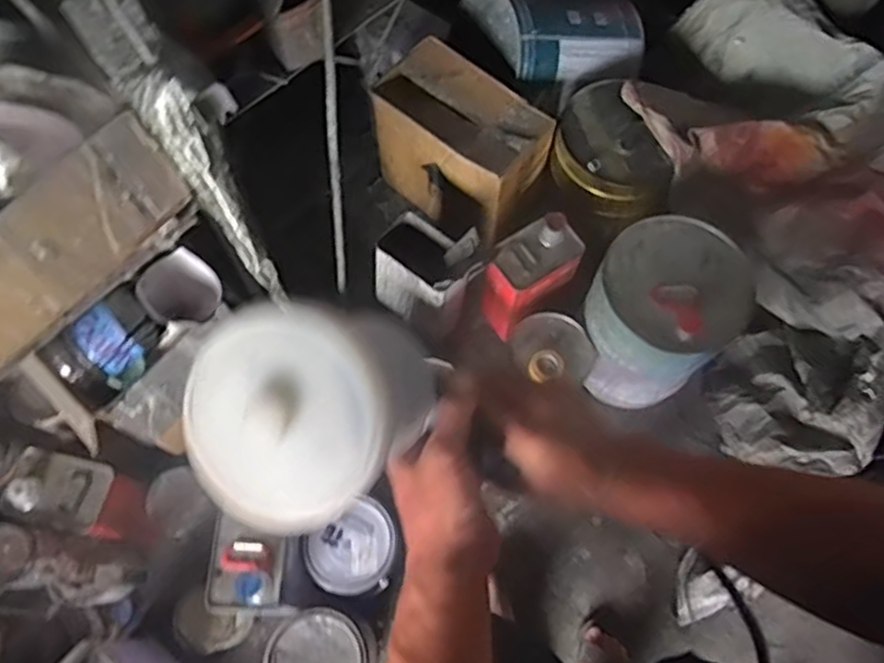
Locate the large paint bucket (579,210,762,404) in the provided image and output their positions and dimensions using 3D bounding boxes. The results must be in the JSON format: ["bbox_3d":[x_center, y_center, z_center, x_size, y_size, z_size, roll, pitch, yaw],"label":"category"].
[{"bbox_3d":[0.420,-0.031,1.355,0.268,0.305,0.267,0,68,0],"label":"large paint bucket"}]

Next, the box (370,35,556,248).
[{"bbox_3d":[0.044,-0.391,1.488,0.345,0.293,0.195,38,72,14],"label":"box"}]

